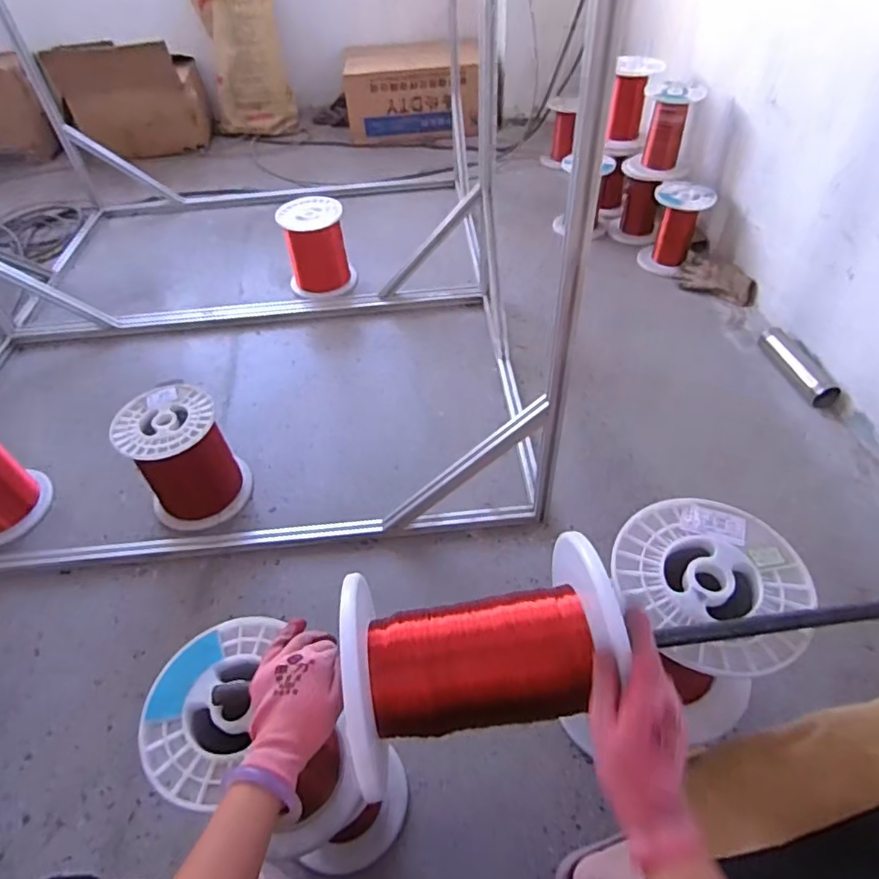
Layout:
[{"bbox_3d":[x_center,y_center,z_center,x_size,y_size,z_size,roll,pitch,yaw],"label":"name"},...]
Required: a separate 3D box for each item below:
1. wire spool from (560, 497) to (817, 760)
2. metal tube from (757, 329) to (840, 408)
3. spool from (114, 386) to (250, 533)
[{"bbox_3d":[0.296,0.231,0.702,0.197,0.253,0.206,9,48,12],"label":"wire spool"},{"bbox_3d":[0.885,-0.186,1.425,0.070,0.055,0.259,-8,47,-3],"label":"metal tube"},{"bbox_3d":[-0.537,0.041,1.207,0.199,0.234,0.206,-29,53,-20],"label":"spool"}]

